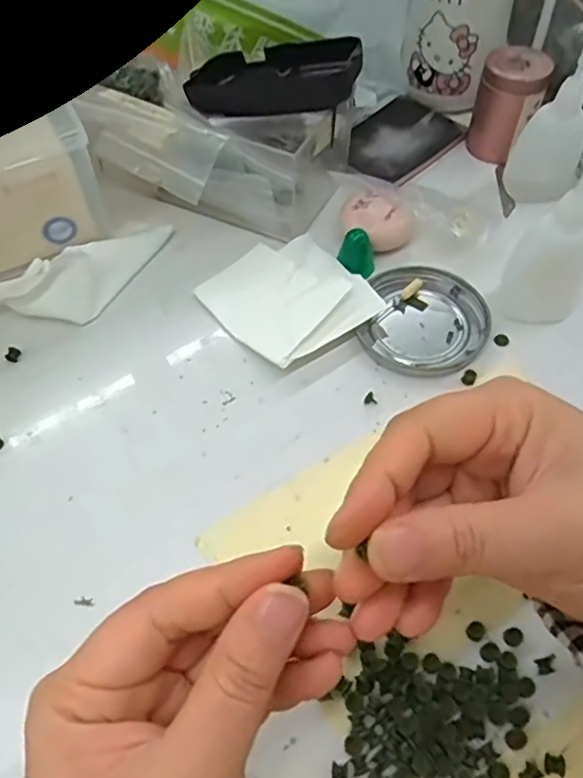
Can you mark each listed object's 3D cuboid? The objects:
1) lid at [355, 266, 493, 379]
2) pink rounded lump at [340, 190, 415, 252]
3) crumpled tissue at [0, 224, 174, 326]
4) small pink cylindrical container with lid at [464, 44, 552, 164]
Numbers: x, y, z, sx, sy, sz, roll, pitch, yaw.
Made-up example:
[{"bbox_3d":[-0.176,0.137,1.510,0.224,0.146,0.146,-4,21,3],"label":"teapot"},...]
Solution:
[{"bbox_3d":[0.081,-0.040,0.365,0.071,0.012,0.074,0,57,0],"label":"lid"},{"bbox_3d":[0.054,-0.111,0.395,0.046,0.026,0.025,36,65,21],"label":"pink rounded lump"},{"bbox_3d":[-0.128,-0.073,0.382,0.119,0.019,0.054,-29,62,-17],"label":"crumpled tissue"},{"bbox_3d":[0.154,-0.205,0.435,0.043,0.061,0.043,0,57,0],"label":"small pink cylindrical container with lid"}]

